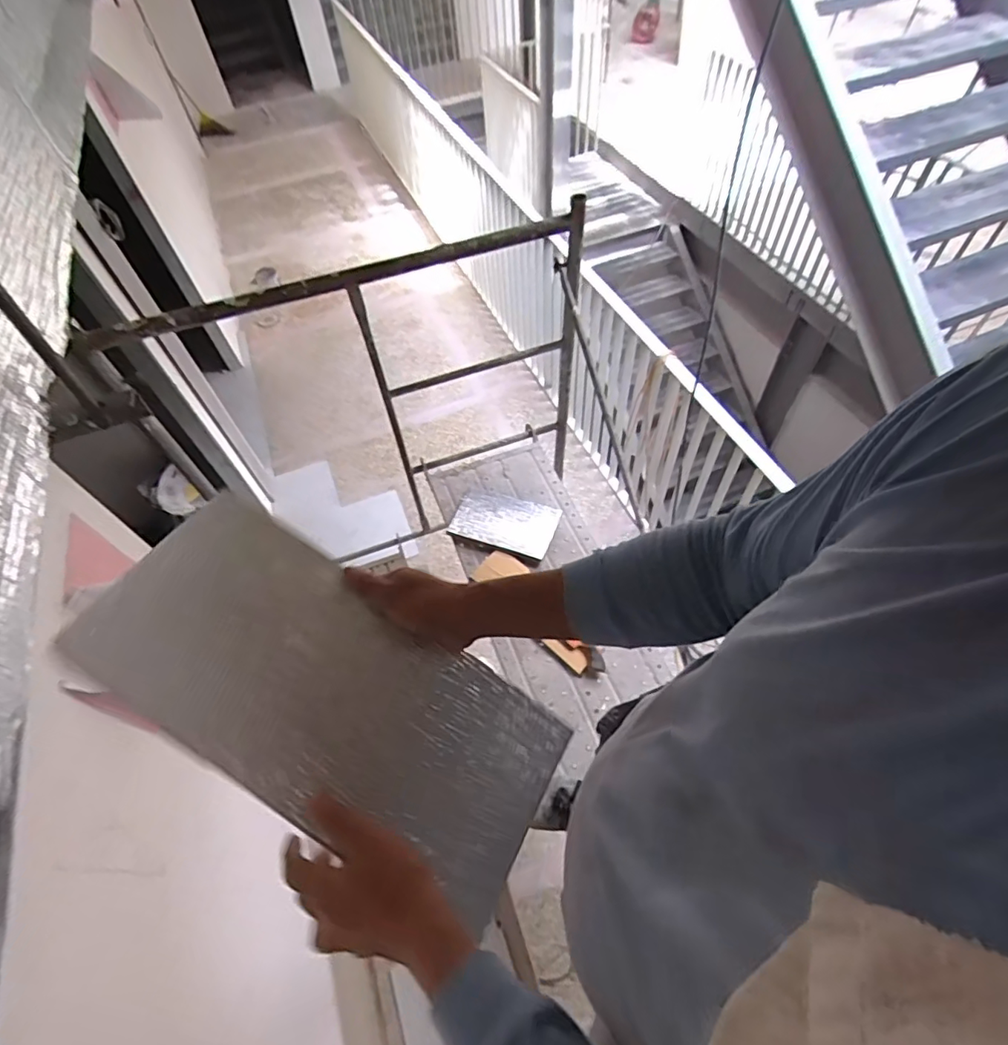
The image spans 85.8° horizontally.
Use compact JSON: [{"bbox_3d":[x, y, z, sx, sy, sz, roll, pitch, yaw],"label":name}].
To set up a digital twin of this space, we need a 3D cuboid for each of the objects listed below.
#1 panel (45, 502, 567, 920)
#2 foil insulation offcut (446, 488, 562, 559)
[{"bbox_3d":[-0.151,0.153,0.500,0.424,0.025,0.196,33,62,-2],"label":"panel"},{"bbox_3d":[0.000,-0.003,1.693,0.318,0.031,0.202,14,58,13],"label":"foil insulation offcut"}]

